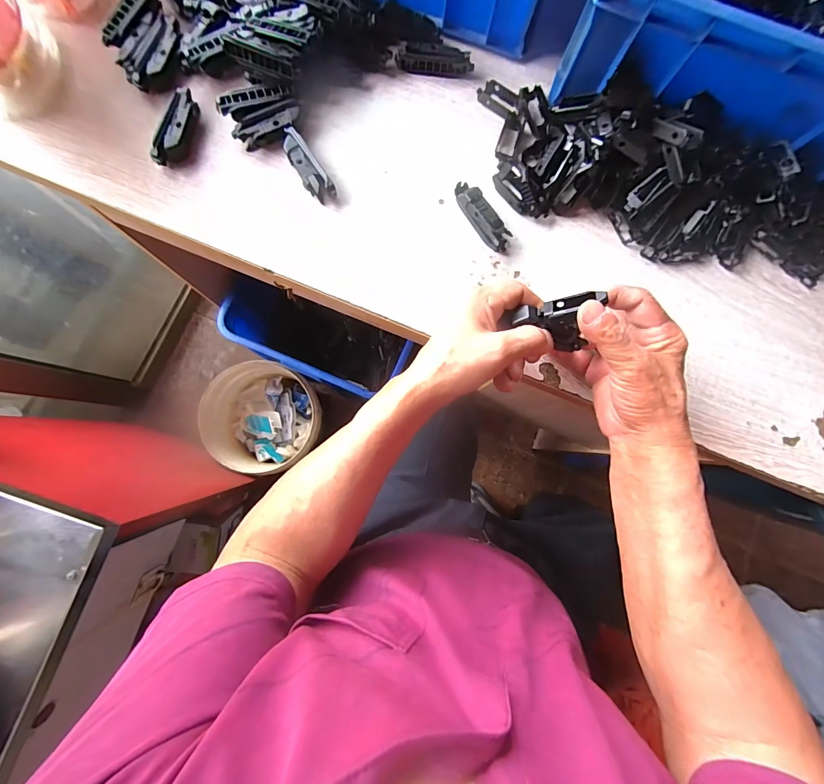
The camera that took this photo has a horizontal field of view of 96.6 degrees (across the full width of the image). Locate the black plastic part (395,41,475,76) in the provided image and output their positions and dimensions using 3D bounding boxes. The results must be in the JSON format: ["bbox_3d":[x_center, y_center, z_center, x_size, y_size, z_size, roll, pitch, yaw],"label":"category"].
[{"bbox_3d":[0.024,-0.349,0.387,0.079,0.020,0.021,3,83,-3],"label":"black plastic part"}]

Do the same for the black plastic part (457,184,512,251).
[{"bbox_3d":[0.069,-0.178,0.366,0.020,0.020,0.079,-35,87,-7],"label":"black plastic part"}]

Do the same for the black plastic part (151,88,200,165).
[{"bbox_3d":[-0.228,-0.254,0.358,0.020,0.023,0.074,17,82,-1],"label":"black plastic part"}]

